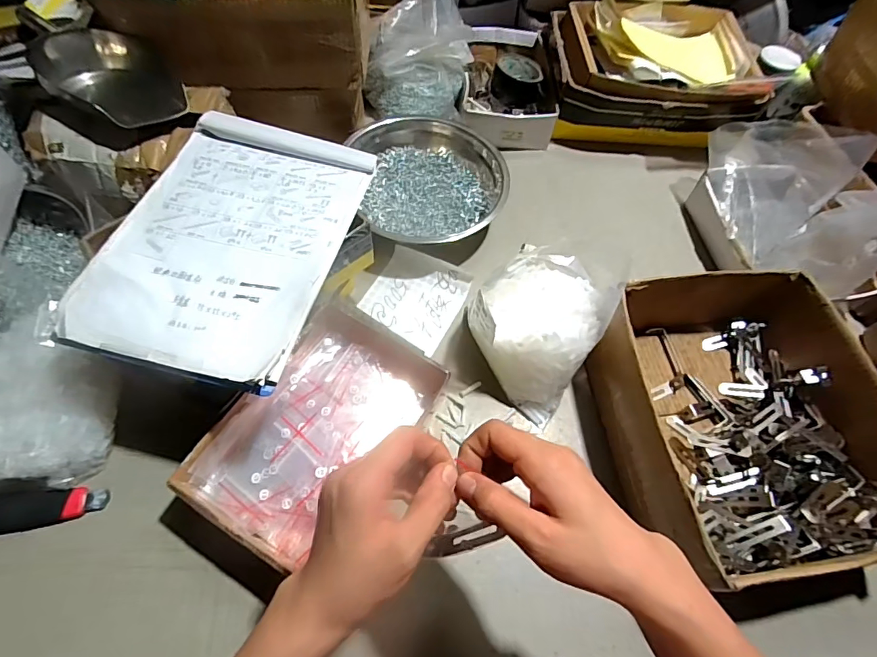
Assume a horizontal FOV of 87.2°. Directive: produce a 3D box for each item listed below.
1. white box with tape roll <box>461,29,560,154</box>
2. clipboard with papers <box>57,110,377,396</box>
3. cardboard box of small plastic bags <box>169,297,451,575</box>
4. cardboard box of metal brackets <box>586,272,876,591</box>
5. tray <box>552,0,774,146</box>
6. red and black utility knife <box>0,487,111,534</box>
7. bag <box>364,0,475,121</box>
[{"bbox_3d":[0.124,-0.442,0.835,0.150,0.060,0.259,3,61,-2],"label":"white box with tape roll"},{"bbox_3d":[-0.213,-0.098,0.474,0.219,0.015,0.302,14,61,4],"label":"clipboard with papers"},{"bbox_3d":[-0.128,0.112,0.510,0.177,0.072,0.254,33,64,13],"label":"cardboard box of small plastic bags"},{"bbox_3d":[0.335,0.098,0.521,0.262,0.118,0.300,-6,62,-7],"label":"cardboard box of metal brackets"},{"bbox_3d":[0.368,-0.453,0.809,0.334,0.118,0.271,1,61,-3],"label":"tray"},{"bbox_3d":[-0.429,0.189,0.469,0.157,0.024,0.040,-7,62,-8],"label":"red and black utility knife"},{"bbox_3d":[-0.034,-0.478,0.775,0.173,0.145,0.200,1,61,-3],"label":"bag"}]

